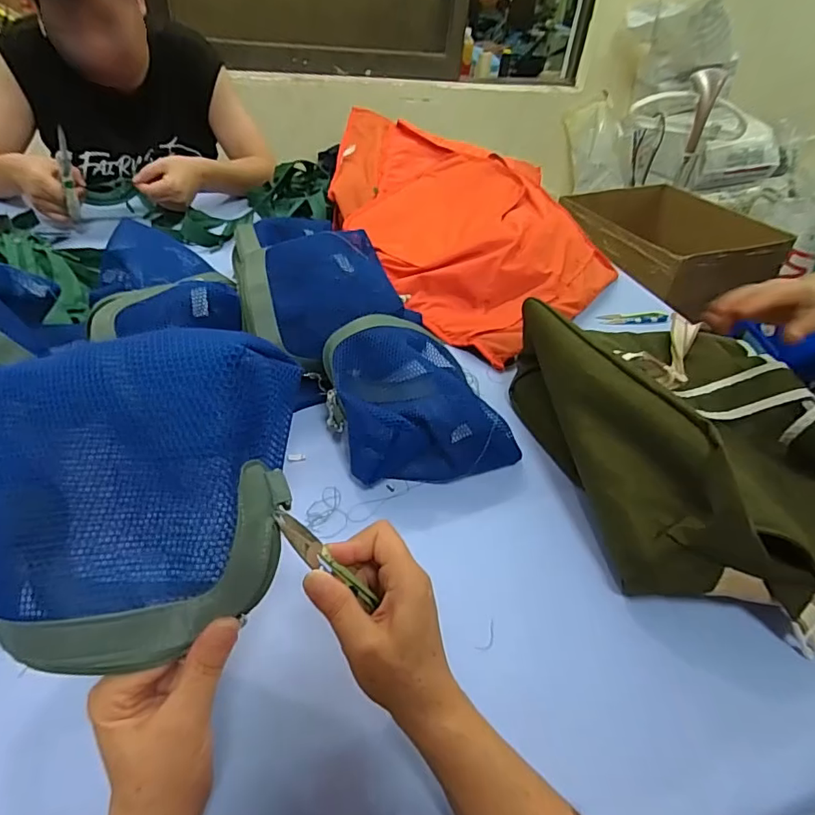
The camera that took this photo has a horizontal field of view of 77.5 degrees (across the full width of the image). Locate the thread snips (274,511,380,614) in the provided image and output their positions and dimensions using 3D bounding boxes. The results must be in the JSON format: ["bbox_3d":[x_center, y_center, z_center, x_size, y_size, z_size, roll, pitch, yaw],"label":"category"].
[{"bbox_3d":[-0.049,0.095,0.311,0.008,0.096,0.020,-24,31,27],"label":"thread snips"}]

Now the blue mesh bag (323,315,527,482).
[{"bbox_3d":[0.015,-0.008,0.539,0.194,0.110,0.140,-5,42,-14],"label":"blue mesh bag"}]

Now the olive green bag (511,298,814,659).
[{"bbox_3d":[0.331,0.010,0.539,0.375,0.139,0.392,-12,44,-21],"label":"olive green bag"}]

